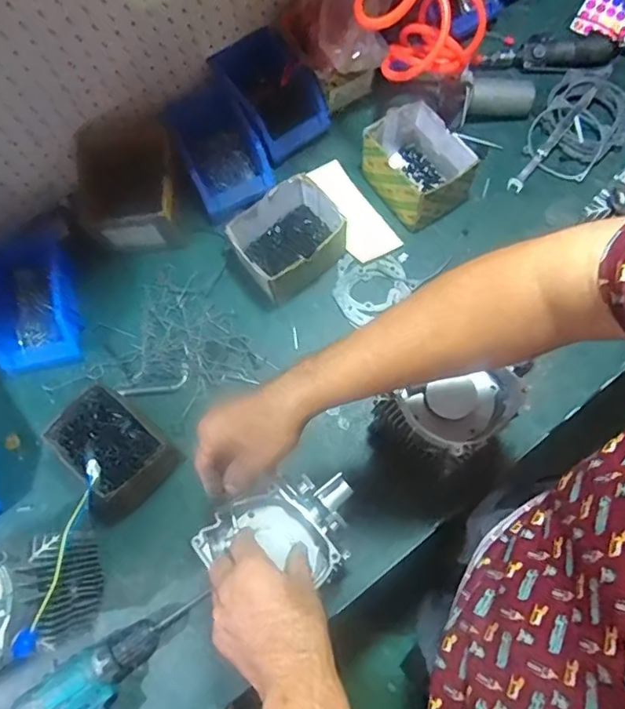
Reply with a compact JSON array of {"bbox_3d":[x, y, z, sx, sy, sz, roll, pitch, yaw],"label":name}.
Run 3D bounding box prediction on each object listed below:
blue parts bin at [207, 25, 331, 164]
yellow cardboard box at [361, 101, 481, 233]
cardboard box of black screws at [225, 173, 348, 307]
[{"bbox_3d":[-0.056,-0.403,0.852,0.123,0.114,0.158,-31,74,-7],"label":"blue parts bin"},{"bbox_3d":[0.158,-0.279,0.803,0.114,0.107,0.146,-35,75,-8],"label":"yellow cardboard box"},{"bbox_3d":[-0.031,-0.166,0.782,0.158,0.092,0.134,-33,75,-7],"label":"cardboard box of black screws"}]

